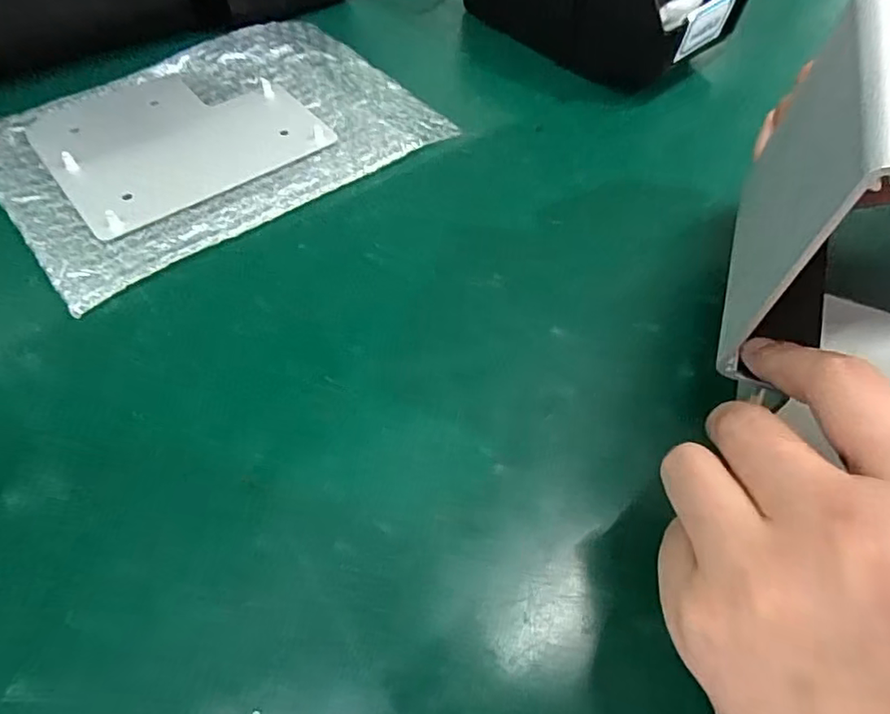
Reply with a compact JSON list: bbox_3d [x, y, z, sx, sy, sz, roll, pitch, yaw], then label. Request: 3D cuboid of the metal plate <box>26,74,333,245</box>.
[{"bbox_3d":[-0.147,-0.126,0.314,0.133,0.005,0.116,-34,66,-22],"label":"metal plate"}]

